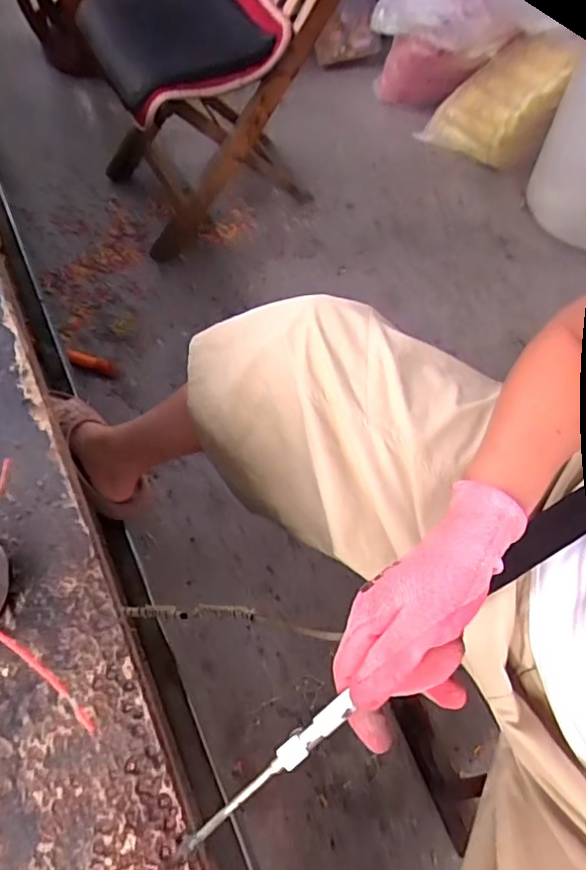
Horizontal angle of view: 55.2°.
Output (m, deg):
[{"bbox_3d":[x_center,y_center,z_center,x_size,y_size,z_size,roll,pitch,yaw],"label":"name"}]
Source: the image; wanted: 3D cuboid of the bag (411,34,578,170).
[{"bbox_3d":[0.497,-0.821,1.402,0.300,0.269,0.191,24,62,11],"label":"bag"}]

